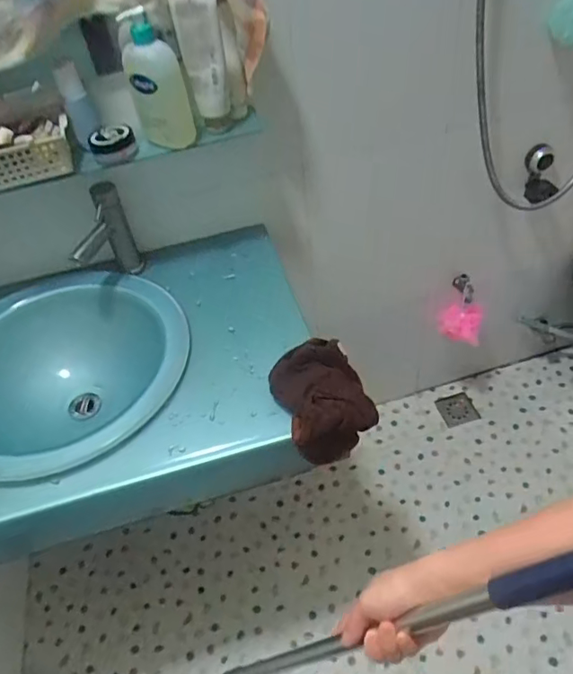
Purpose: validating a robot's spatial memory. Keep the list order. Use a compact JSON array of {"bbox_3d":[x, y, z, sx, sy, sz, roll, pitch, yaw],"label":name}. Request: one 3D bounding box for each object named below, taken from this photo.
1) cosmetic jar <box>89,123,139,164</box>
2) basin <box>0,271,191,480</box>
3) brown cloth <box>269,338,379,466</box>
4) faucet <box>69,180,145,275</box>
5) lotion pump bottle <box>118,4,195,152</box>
[{"bbox_3d":[-0.260,-0.289,0.808,0.066,0.041,0.058,-22,48,-13],"label":"cosmetic jar"},{"bbox_3d":[-0.372,0.075,0.920,0.421,0.143,0.392,-4,45,4],"label":"basin"},{"bbox_3d":[0.048,0.083,0.794,0.127,0.065,0.186,-20,46,-12],"label":"brown cloth"},{"bbox_3d":[-0.310,-0.161,0.922,0.037,0.171,0.133,11,48,18],"label":"faucet"},{"bbox_3d":[-0.184,-0.359,0.757,0.077,0.173,0.043,18,52,23],"label":"lotion pump bottle"}]

